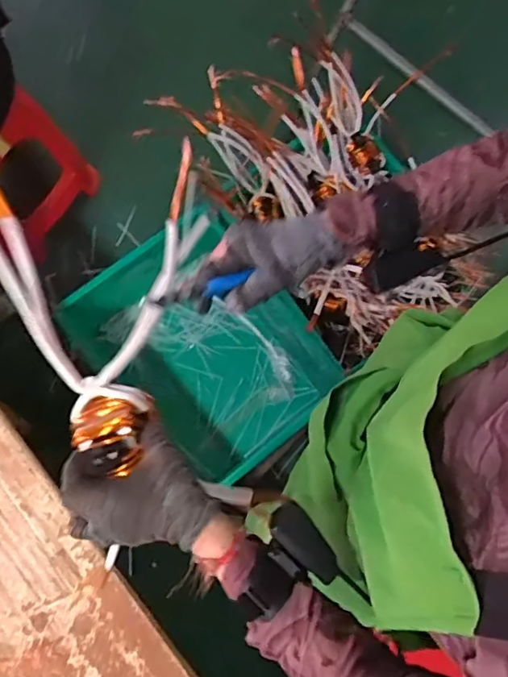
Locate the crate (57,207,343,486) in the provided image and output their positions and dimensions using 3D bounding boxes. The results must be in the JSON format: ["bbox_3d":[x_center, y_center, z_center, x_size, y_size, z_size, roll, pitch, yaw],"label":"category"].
[{"bbox_3d":[-0.119,0.029,1.285,0.425,0.227,0.548,-37,81,-9],"label":"crate"}]

